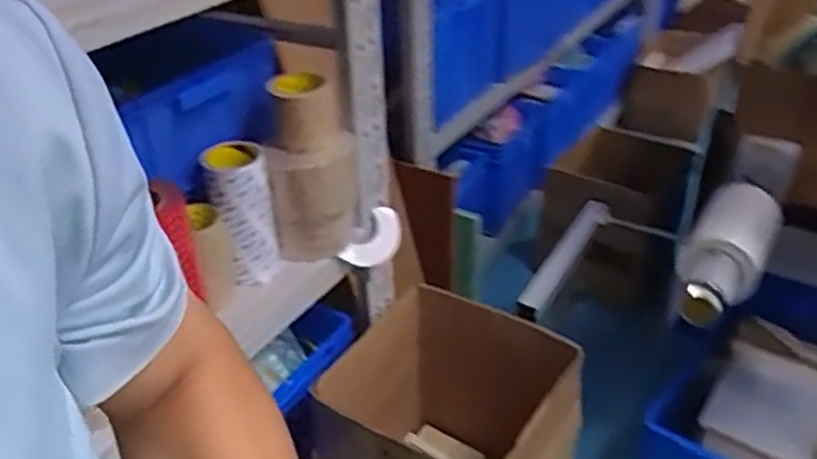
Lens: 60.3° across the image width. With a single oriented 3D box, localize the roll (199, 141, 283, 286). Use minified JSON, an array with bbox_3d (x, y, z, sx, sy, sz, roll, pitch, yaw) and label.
[{"bbox_3d":[-0.263,-0.022,1.128,0.103,0.210,0.099,-10,34,-11],"label":"roll"}]

